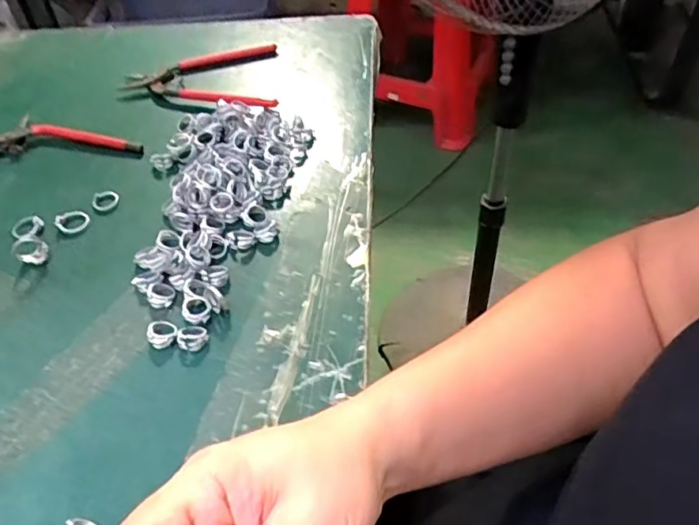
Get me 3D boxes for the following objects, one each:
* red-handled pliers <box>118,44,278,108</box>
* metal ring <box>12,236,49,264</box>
[{"bbox_3d":[-0.142,-0.170,0.553,0.146,0.010,0.101,-7,49,-1],"label":"red-handled pliers"},{"bbox_3d":[-0.224,-0.008,0.415,0.021,0.021,0.012,-31,54,-21],"label":"metal ring"}]

